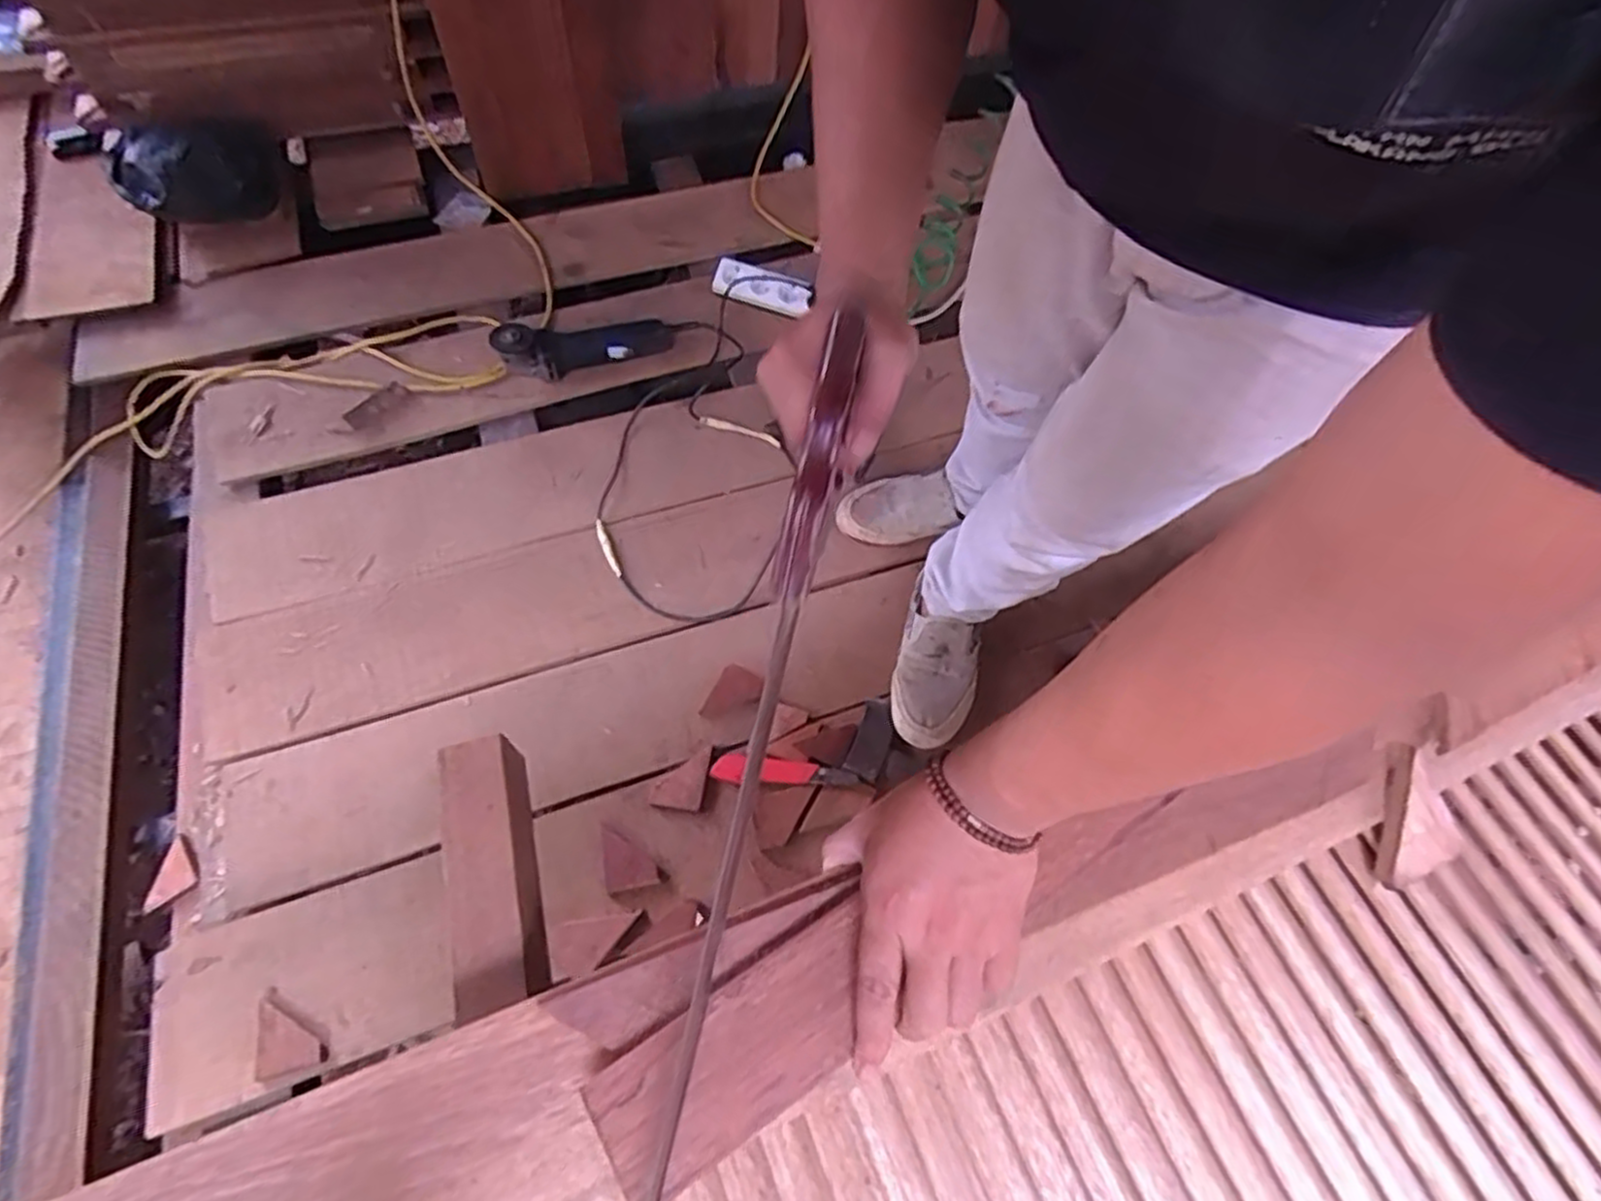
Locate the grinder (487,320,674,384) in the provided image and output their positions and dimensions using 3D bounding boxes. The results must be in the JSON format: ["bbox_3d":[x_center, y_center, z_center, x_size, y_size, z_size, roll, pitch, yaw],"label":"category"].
[{"bbox_3d":[-0.346,-0.418,1.231,0.278,0.081,0.067,-18,66,-14],"label":"grinder"}]

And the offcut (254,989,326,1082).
[{"bbox_3d":[-0.543,0.459,0.811,0.069,0.008,0.081,-10,64,-10],"label":"offcut"}]

